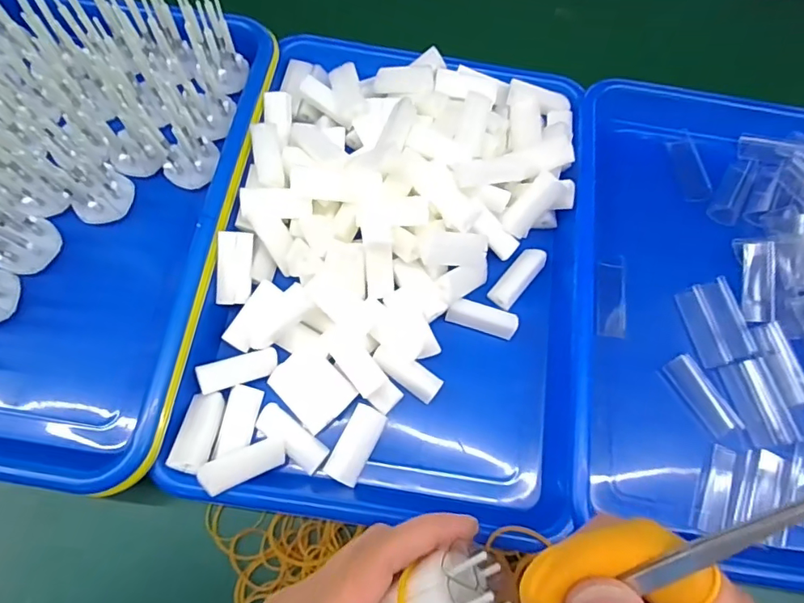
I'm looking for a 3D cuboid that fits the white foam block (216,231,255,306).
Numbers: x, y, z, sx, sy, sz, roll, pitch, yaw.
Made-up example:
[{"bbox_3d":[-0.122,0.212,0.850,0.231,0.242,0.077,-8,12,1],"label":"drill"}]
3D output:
[{"bbox_3d":[-0.105,-0.021,0.321,0.019,0.011,0.045,5,91,-1],"label":"white foam block"}]

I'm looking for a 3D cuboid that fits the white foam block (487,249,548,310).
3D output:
[{"bbox_3d":[0.078,-0.016,0.350,0.018,0.018,0.046,39,72,12],"label":"white foam block"}]

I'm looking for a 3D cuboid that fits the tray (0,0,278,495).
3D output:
[{"bbox_3d":[-0.231,-0.072,0.323,0.241,0.074,0.340,9,69,1],"label":"tray"}]

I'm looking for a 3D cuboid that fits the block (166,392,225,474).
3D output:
[{"bbox_3d":[-0.116,0.074,0.291,0.019,0.013,0.046,8,51,0],"label":"block"}]

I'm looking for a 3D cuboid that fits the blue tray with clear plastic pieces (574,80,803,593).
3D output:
[{"bbox_3d":[0.235,0.001,0.343,0.244,0.034,0.331,9,69,1],"label":"blue tray with clear plastic pieces"}]

